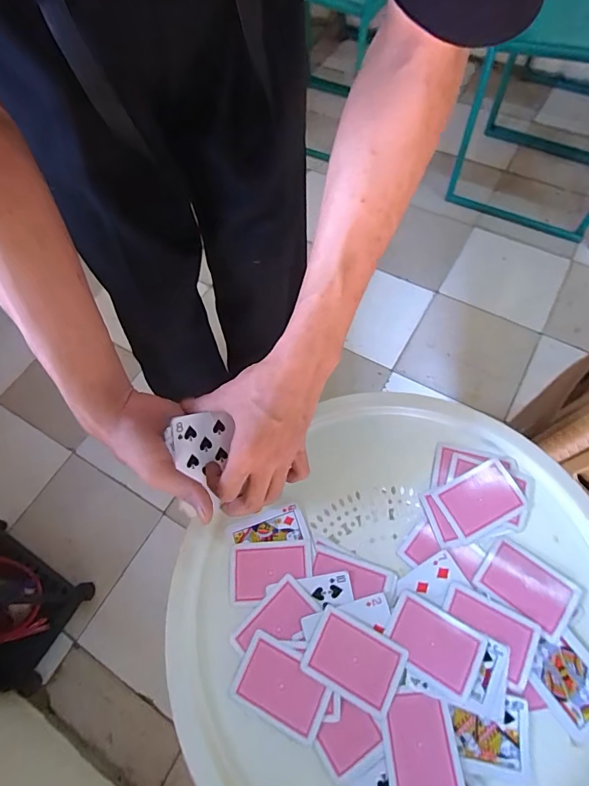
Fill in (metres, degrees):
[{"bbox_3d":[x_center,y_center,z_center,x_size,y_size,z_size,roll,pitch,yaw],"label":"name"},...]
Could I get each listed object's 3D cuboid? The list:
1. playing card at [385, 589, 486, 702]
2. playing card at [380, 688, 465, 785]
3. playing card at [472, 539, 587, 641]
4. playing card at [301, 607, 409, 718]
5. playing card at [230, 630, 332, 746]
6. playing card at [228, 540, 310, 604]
[{"bbox_3d":[0.131,0.237,0.397,0.083,0.004,0.060,26,65,16],"label":"playing card"},{"bbox_3d":[0.109,0.307,0.362,0.060,0.004,0.081,-7,62,5],"label":"playing card"},{"bbox_3d":[0.232,0.193,0.416,0.085,0.005,0.062,34,68,20],"label":"playing card"},{"bbox_3d":[0.056,0.250,0.391,0.084,0.004,0.061,25,63,12],"label":"playing card"},{"bbox_3d":[-0.012,0.272,0.387,0.084,0.006,0.062,21,74,17],"label":"playing card"},{"bbox_3d":[-0.025,0.186,0.437,0.083,0.010,0.055,-3,61,-3],"label":"playing card"}]

